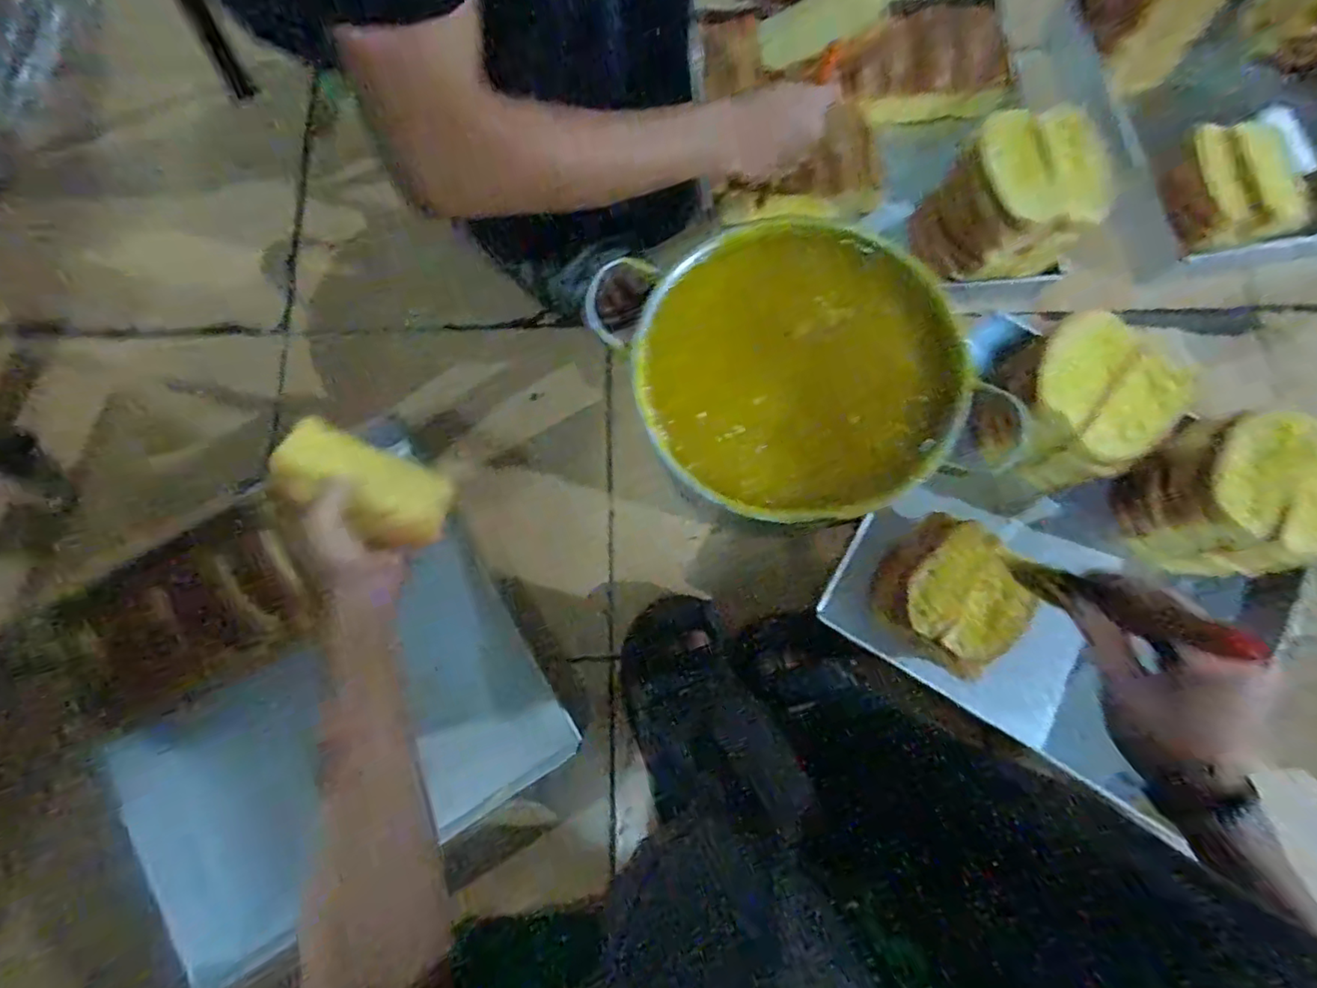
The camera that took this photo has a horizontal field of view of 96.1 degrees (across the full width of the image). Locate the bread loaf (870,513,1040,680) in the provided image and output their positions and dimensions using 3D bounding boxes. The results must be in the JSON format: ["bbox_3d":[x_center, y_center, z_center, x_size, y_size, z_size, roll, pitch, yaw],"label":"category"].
[{"bbox_3d":[0.306,0.102,0.626,0.134,0.079,0.133,0,79,0],"label":"bread loaf"}]

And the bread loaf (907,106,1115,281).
[{"bbox_3d":[0.399,-0.326,0.677,0.138,0.144,0.147,-30,80,-6],"label":"bread loaf"}]

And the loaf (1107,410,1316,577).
[{"bbox_3d":[0.573,0.004,0.599,0.153,0.124,0.151,0,79,0],"label":"loaf"}]

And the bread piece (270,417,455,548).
[{"bbox_3d":[-0.227,-0.009,0.455,0.130,0.048,0.062,29,79,-10],"label":"bread piece"}]

